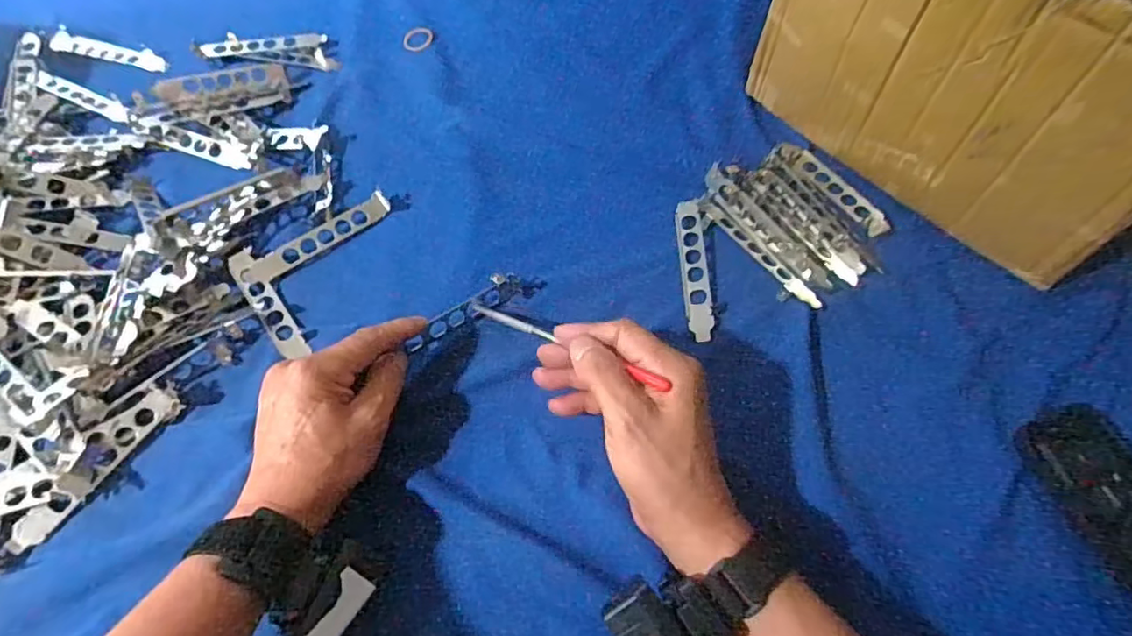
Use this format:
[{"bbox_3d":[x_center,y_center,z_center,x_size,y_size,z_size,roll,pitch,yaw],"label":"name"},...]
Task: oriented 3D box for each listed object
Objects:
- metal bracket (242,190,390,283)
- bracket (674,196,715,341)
[{"bbox_3d":[-0.196,-0.063,0.473,0.122,0.006,0.019,-36,86,-20],"label":"metal bracket"},{"bbox_3d":[0.098,-0.039,0.453,0.020,0.013,0.118,0,61,-1],"label":"bracket"}]

